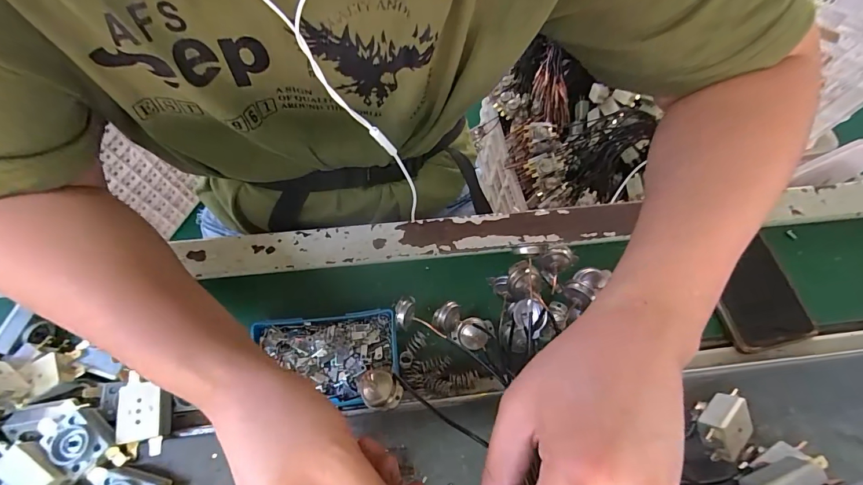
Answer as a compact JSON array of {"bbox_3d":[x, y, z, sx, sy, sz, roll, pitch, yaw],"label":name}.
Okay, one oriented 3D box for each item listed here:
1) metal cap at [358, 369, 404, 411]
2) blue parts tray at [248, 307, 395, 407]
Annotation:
[{"bbox_3d":[-0.037,0.107,0.288,0.030,0.020,0.026,38,70,14],"label":"metal cap"},{"bbox_3d":[-0.083,0.094,0.322,0.109,0.020,0.068,-6,67,-5],"label":"blue parts tray"}]

